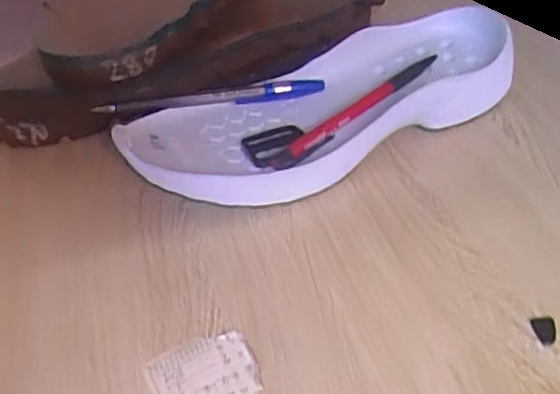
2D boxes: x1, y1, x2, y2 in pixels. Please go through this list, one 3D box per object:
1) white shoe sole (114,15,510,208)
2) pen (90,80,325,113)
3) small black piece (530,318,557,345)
[{"bbox_3d":[0.034,-0.056,0.383,0.270,0.041,0.093,-20,45,-15],"label":"white shoe sole"},{"bbox_3d":[-0.043,-0.064,0.384,0.146,0.017,0.008,-12,44,-7],"label":"pen"},{"bbox_3d":[0.125,0.062,0.279,0.011,0.004,0.015,2,44,7],"label":"small black piece"}]

